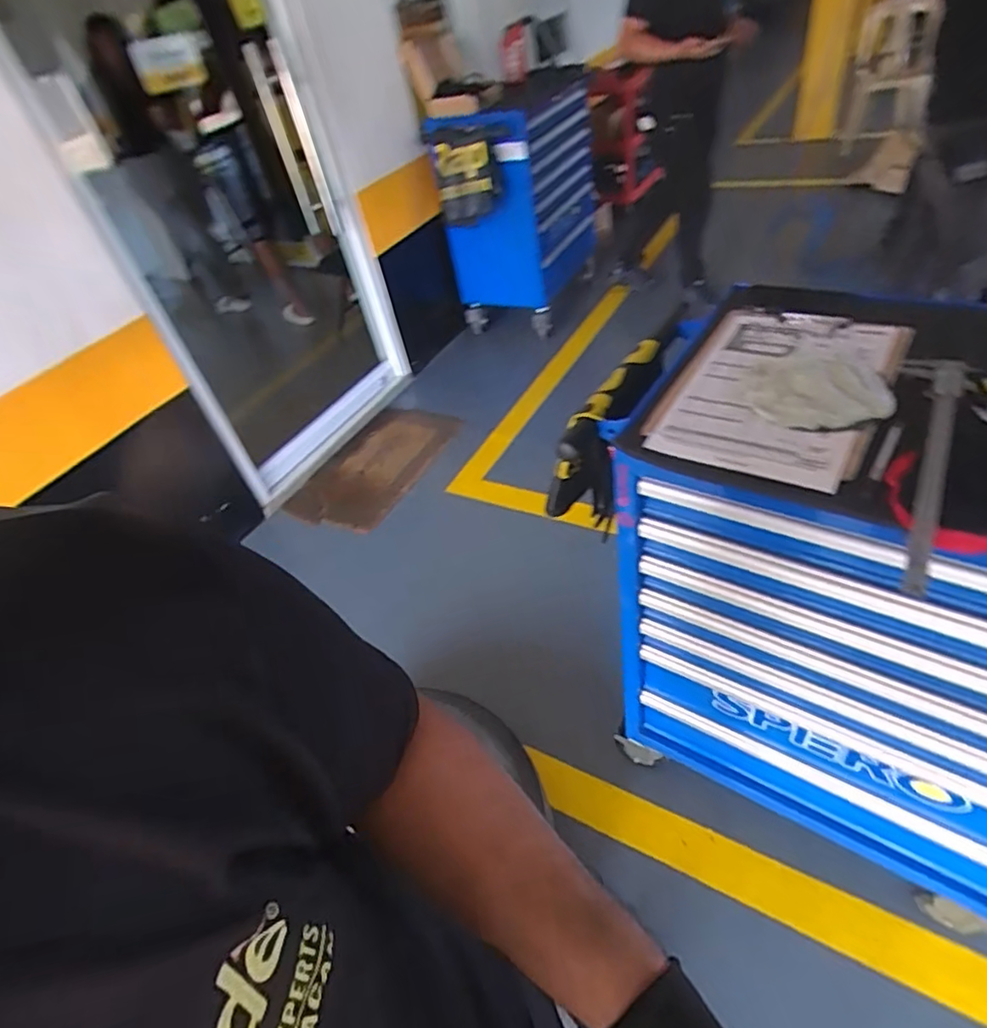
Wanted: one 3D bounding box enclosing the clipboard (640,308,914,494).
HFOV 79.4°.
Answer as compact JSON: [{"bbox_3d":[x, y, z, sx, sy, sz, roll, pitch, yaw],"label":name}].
[{"bbox_3d":[0.376,-0.174,0.781,0.238,0.015,0.373,19,49,31],"label":"clipboard"}]

